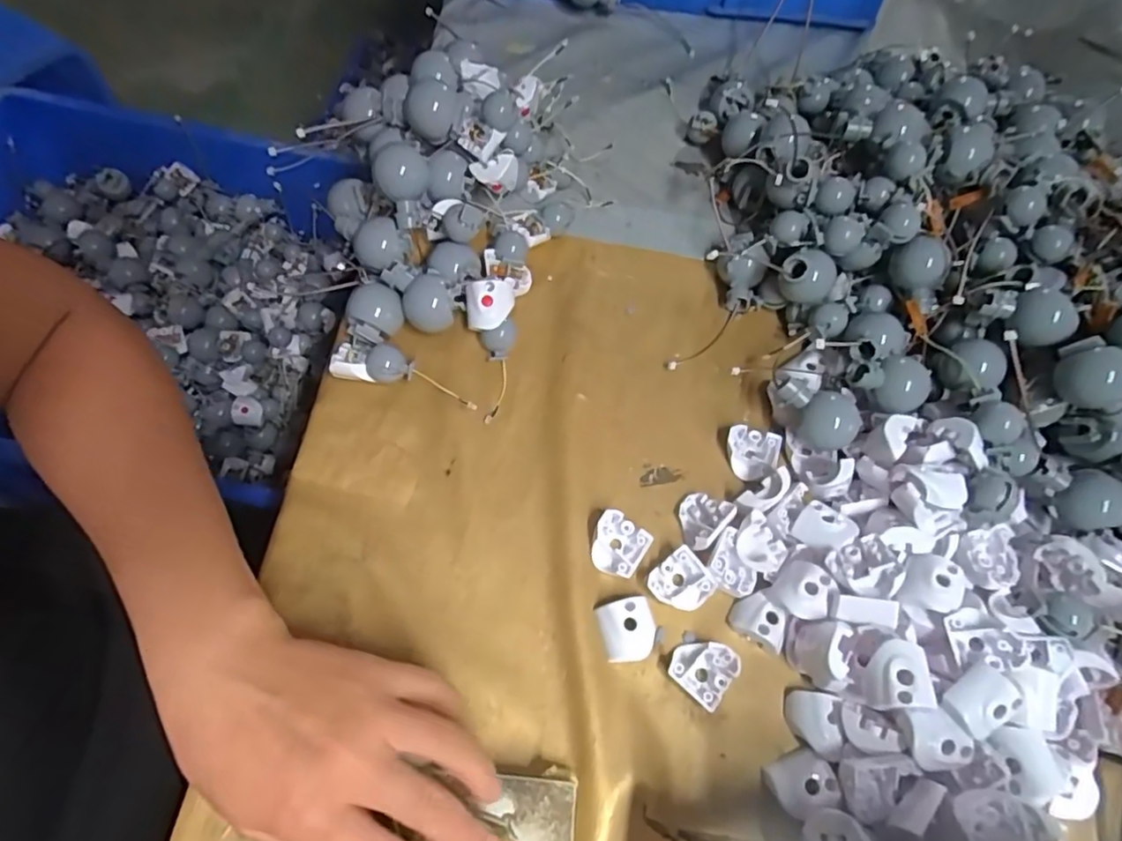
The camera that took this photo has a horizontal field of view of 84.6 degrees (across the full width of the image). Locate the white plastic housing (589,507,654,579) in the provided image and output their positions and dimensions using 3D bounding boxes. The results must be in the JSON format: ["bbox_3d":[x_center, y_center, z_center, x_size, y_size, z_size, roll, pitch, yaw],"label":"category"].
[{"bbox_3d":[0.033,0.073,0.358,0.031,0.016,0.031,30,63,8],"label":"white plastic housing"}]

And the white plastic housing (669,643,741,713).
[{"bbox_3d":[0.077,0.134,0.334,0.031,0.015,0.032,40,64,13],"label":"white plastic housing"}]

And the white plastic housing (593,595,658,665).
[{"bbox_3d":[0.036,0.114,0.336,0.028,0.014,0.032,-10,65,-13],"label":"white plastic housing"}]

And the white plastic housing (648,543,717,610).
[{"bbox_3d":[0.068,0.093,0.352,0.030,0.015,0.030,-35,72,-22],"label":"white plastic housing"}]

